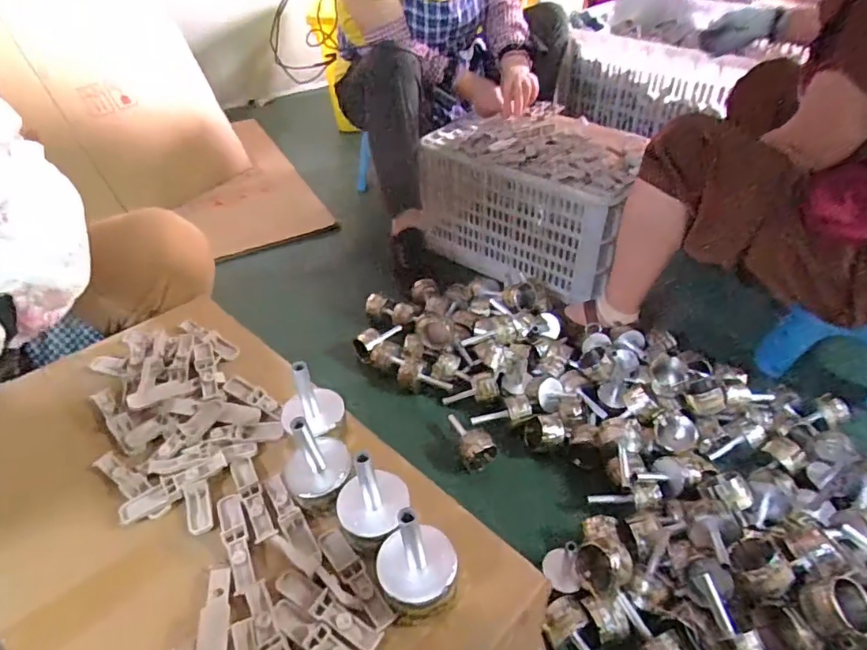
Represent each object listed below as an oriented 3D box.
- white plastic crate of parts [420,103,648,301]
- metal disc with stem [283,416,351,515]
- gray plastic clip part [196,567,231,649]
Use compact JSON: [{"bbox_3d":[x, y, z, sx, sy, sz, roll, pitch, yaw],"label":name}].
[{"bbox_3d":[0.252,-0.321,1.375,0.506,0.305,0.346,23,46,26],"label":"white plastic crate of parts"},{"bbox_3d":[-0.106,0.118,0.487,0.058,0.097,0.060,-1,40,1],"label":"metal disc with stem"},{"bbox_3d":[-0.169,0.227,0.424,0.022,0.012,0.081,-10,41,-10],"label":"gray plastic clip part"}]

